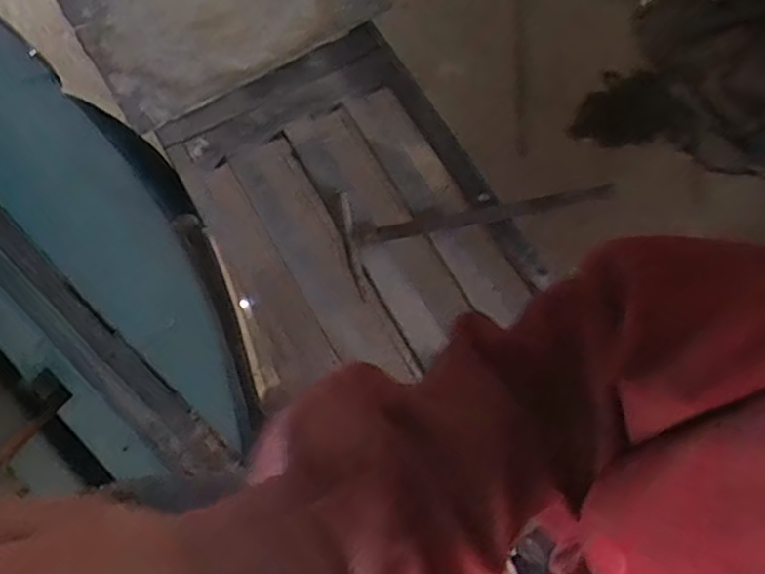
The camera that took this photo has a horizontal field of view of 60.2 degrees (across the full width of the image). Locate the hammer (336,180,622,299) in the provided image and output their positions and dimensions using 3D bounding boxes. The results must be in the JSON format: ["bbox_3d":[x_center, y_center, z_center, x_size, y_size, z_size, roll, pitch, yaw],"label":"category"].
[{"bbox_3d":[0.130,-0.100,0.894,0.373,0.024,0.125,-14,70,-5],"label":"hammer"}]

